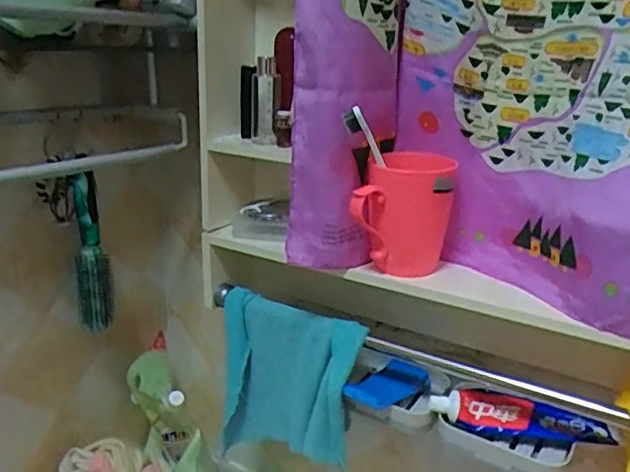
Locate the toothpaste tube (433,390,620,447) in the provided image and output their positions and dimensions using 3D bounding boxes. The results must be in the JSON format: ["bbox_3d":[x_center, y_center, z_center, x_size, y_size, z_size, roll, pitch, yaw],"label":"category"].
[{"bbox_3d":[0.202,0.184,0.576,0.169,0.039,0.027,6,19,11],"label":"toothpaste tube"}]

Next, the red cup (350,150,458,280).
[{"bbox_3d":[0.087,-0.018,0.568,0.085,0.117,0.089,7,19,13],"label":"red cup"}]

